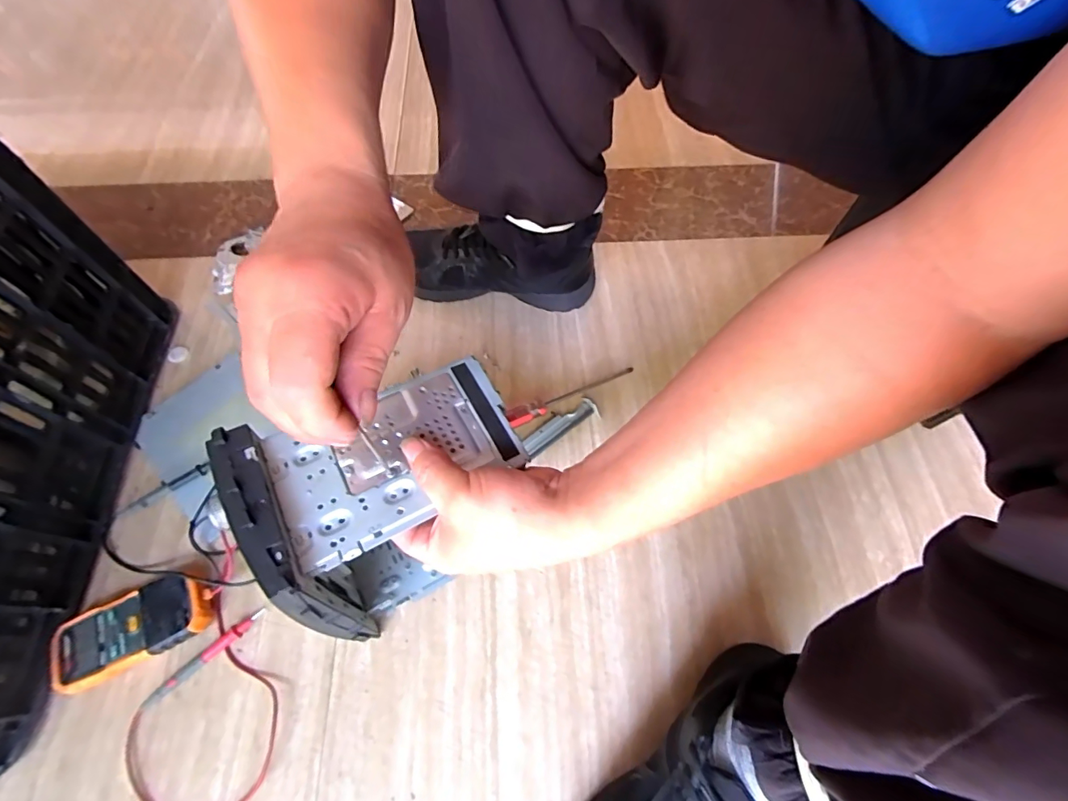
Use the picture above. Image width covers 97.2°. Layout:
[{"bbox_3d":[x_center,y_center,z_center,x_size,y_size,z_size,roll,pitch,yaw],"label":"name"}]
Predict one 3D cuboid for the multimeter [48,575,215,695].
[{"bbox_3d":[-0.347,0.200,0.414,0.123,0.028,0.060,-20,67,-11],"label":"multimeter"}]

